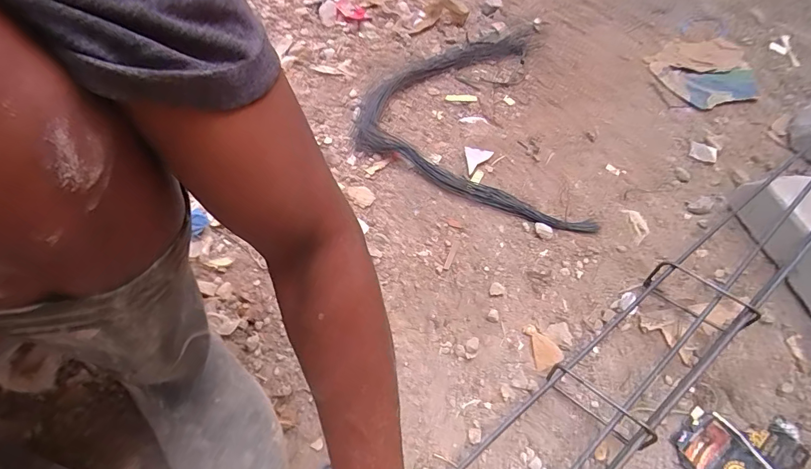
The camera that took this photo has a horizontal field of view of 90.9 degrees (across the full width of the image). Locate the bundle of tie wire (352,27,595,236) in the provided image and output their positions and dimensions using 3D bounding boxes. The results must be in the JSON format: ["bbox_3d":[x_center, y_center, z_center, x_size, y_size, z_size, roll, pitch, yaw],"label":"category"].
[{"bbox_3d":[0.166,-0.231,0.727,0.445,0.035,0.395,23,63,12],"label":"bundle of tie wire"}]

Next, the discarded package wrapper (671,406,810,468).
[{"bbox_3d":[0.402,0.256,0.480,0.139,0.022,0.109,-35,67,-18],"label":"discarded package wrapper"}]

